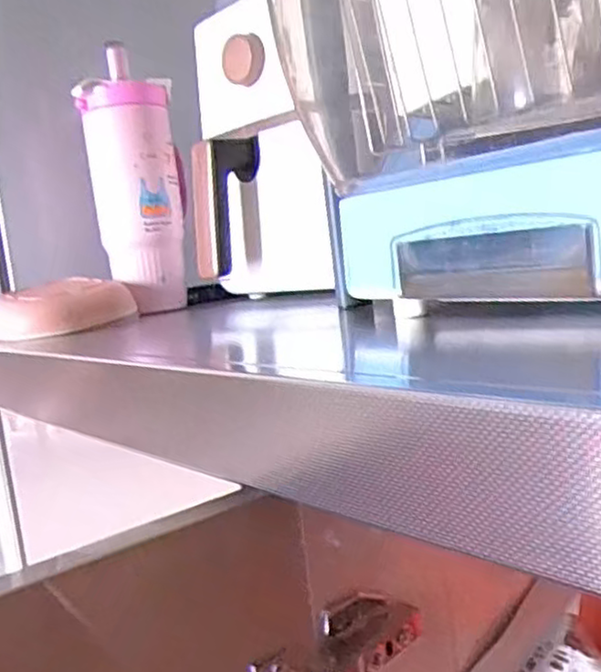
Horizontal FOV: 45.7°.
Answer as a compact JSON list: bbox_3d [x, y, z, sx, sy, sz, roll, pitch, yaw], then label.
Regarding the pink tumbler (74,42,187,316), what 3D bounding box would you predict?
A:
[{"bbox_3d":[-0.166,-0.150,0.725,0.091,0.235,0.105,-9,8,-10],"label":"pink tumbler"}]

